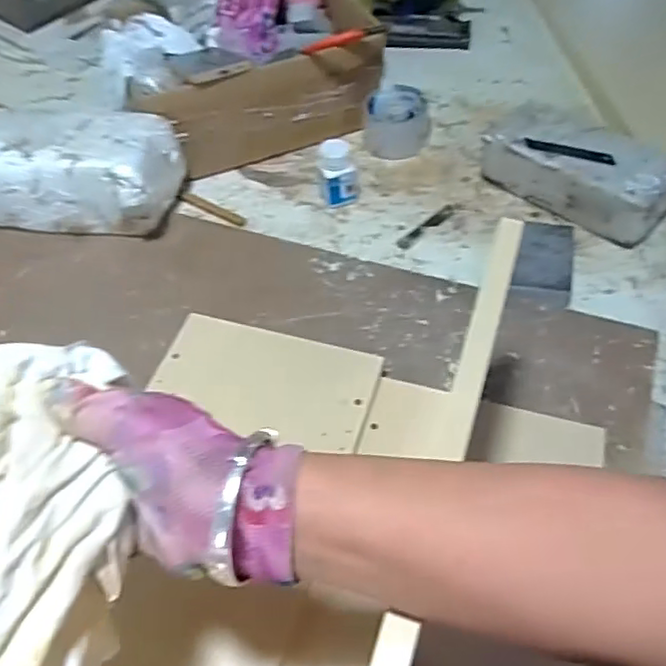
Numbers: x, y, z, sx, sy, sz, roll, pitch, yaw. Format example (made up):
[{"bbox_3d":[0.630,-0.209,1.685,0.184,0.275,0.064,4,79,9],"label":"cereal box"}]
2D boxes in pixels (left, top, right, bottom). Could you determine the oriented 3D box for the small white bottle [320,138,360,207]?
[{"bbox_3d":[0.007,-0.189,0.743,0.047,0.072,0.038,-3,53,2],"label":"small white bottle"}]

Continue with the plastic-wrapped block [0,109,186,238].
[{"bbox_3d":[-0.304,-0.187,0.724,0.236,0.111,0.120,5,53,8],"label":"plastic-wrapped block"}]

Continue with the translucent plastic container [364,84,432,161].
[{"bbox_3d":[0.082,-0.274,0.813,0.086,0.056,0.076,-2,53,2],"label":"translucent plastic container"}]

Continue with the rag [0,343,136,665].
[{"bbox_3d":[-0.137,0.078,0.269,0.092,0.051,0.167,-16,61,-11],"label":"rag"}]

